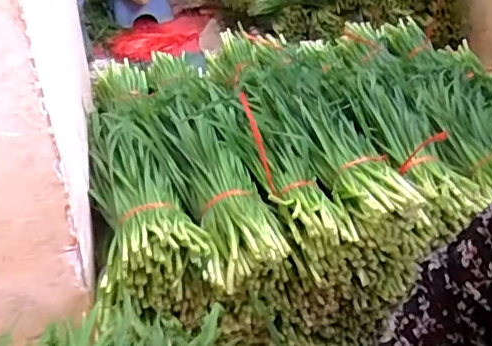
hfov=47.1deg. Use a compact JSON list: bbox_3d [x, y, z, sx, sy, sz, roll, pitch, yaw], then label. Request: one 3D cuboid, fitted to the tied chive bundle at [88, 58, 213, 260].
[{"bbox_3d":[-0.185,-0.051,0.911,0.143,0.063,0.589,-11,37,-16],"label":"tied chive bundle"}]

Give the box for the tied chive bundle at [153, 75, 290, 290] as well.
[{"bbox_3d":[-0.063,-0.042,0.876,0.118,0.063,0.529,-10,36,-14],"label":"tied chive bundle"}]

